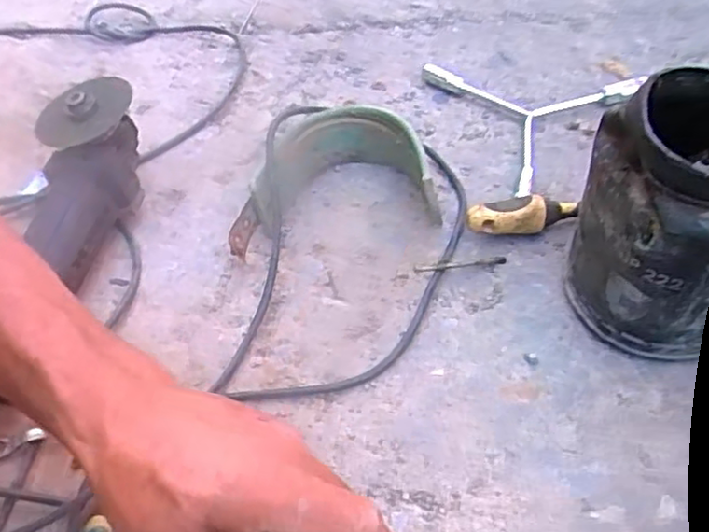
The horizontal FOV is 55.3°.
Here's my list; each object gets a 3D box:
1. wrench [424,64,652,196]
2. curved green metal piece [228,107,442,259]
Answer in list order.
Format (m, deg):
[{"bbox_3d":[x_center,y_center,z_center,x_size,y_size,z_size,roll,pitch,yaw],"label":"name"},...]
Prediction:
[{"bbox_3d":[0.158,-0.174,0.710,0.208,0.022,0.207,-38,56,-25],"label":"wrench"},{"bbox_3d":[-0.027,-0.082,0.618,0.180,0.073,0.114,-11,49,-5],"label":"curved green metal piece"}]

